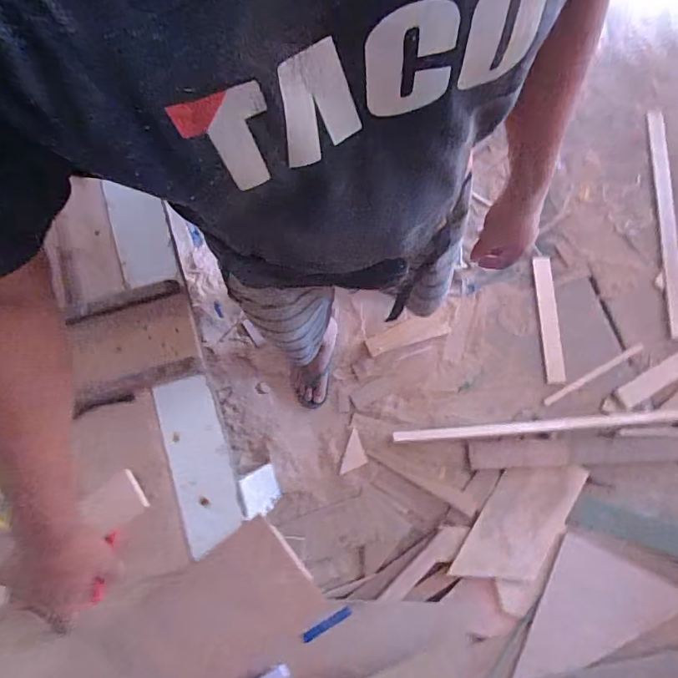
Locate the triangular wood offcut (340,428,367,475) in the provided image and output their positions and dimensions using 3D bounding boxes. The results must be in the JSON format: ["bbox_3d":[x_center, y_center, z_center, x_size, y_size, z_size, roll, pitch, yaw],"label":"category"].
[{"bbox_3d":[0.049,0.325,1.349,0.063,0.014,0.125,18,78,6],"label":"triangular wood offcut"}]

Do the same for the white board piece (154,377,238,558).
[{"bbox_3d":[-0.176,0.152,0.593,0.071,0.014,0.204,-18,80,-3],"label":"white board piece"}]

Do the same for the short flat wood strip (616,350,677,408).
[{"bbox_3d":[0.930,0.101,1.372,0.278,0.013,0.061,-31,78,-5],"label":"short flat wood strip"}]

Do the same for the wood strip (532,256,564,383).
[{"bbox_3d":[0.617,-0.061,1.399,0.053,0.018,0.375,-3,77,1],"label":"wood strip"}]

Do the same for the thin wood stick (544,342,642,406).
[{"bbox_3d":[0.733,0.104,1.366,0.328,0.014,0.026,-30,78,-5],"label":"thin wood stick"}]

